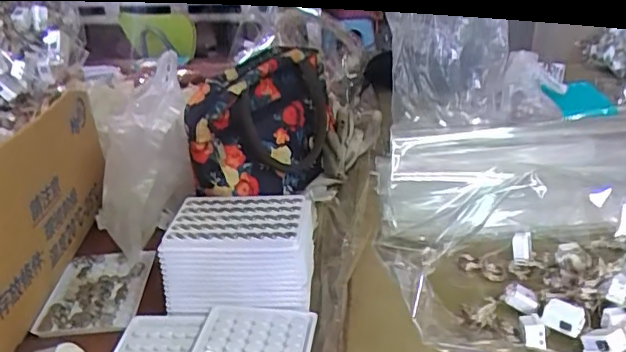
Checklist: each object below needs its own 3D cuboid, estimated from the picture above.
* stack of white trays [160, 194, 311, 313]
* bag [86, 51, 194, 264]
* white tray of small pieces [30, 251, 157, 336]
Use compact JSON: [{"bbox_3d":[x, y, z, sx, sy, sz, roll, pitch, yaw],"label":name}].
[{"bbox_3d":[-0.067,0.072,0.542,0.133,0.068,0.102,-1,26,6],"label":"stack of white trays"},{"bbox_3d":[-0.182,-0.015,0.615,0.107,0.184,0.082,-11,26,-16],"label":"bag"},{"bbox_3d":[-0.216,0.114,0.576,0.090,0.015,0.118,-4,25,-1],"label":"white tray of small pieces"}]

